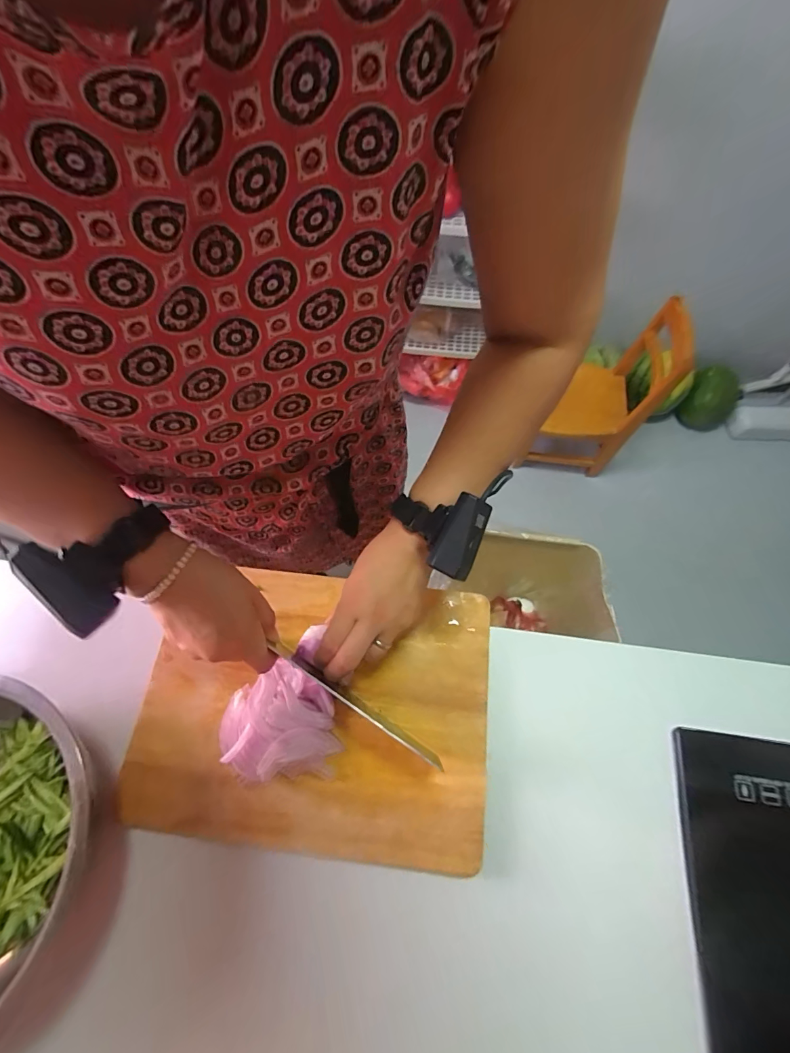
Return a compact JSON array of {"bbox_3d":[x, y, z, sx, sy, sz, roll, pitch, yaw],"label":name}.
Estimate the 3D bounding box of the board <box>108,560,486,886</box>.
[{"bbox_3d":[-0.080,0.177,0.404,0.342,0.016,0.252,6,68,2],"label":"board"}]

